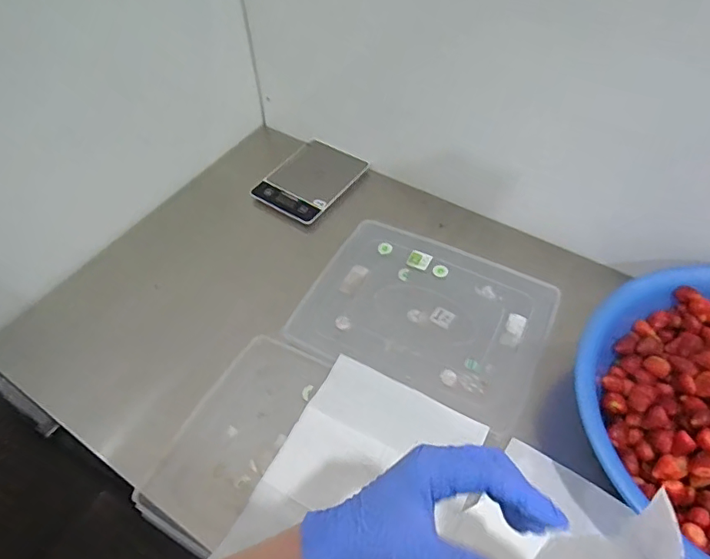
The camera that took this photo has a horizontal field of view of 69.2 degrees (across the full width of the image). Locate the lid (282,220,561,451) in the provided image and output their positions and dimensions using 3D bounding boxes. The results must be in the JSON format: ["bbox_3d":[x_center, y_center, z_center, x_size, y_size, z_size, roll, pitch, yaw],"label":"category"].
[{"bbox_3d":[0.111,0.052,0.803,0.357,0.015,0.284,23,57,19],"label":"lid"}]

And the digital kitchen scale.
[{"bbox_3d":[-0.087,-0.190,0.980,0.151,0.023,0.191,31,59,23],"label":"digital kitchen scale"}]

